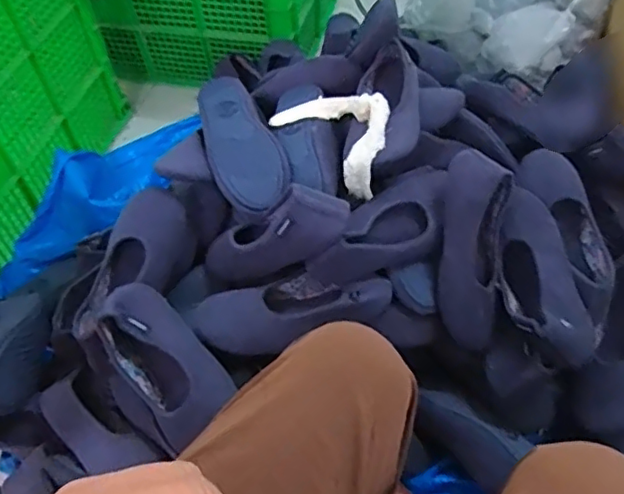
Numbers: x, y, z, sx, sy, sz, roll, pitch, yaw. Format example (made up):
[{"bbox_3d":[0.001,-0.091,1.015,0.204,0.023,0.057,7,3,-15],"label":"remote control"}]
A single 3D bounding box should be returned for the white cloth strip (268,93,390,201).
[{"bbox_3d":[0.036,-0.164,0.840,0.178,0.097,0.095,37,63,26],"label":"white cloth strip"}]

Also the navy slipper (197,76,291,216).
[{"bbox_3d":[-0.103,-0.157,0.857,0.099,0.036,0.213,-20,76,3],"label":"navy slipper"}]

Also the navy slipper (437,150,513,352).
[{"bbox_3d":[0.212,0.005,0.789,0.087,0.256,0.049,0,10,3],"label":"navy slipper"}]

